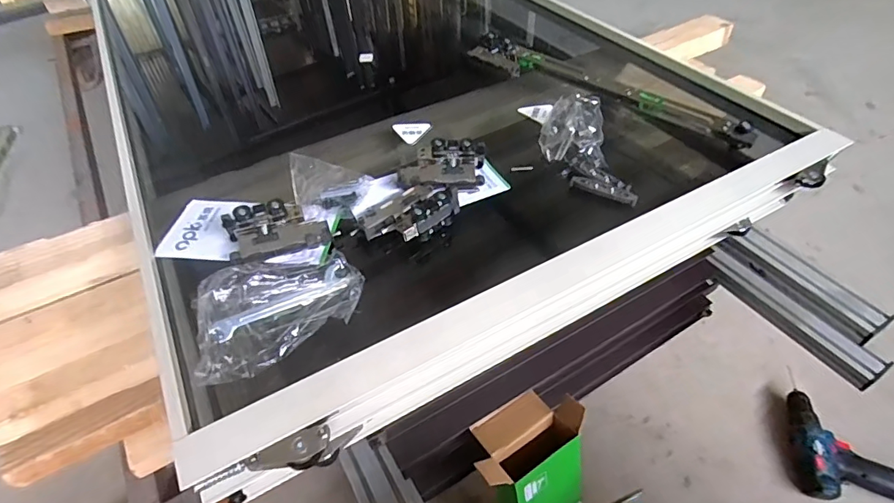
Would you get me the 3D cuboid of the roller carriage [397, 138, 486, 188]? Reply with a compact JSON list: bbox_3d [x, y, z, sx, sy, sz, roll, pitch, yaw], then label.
[{"bbox_3d":[-0.005,-0.091,0.498,0.087,0.024,0.053,-3,47,0],"label":"roller carriage"}]

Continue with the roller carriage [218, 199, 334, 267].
[{"bbox_3d":[-0.155,-0.021,0.440,0.085,0.026,0.051,-19,49,-15],"label":"roller carriage"}]

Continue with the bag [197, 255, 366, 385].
[{"bbox_3d":[-0.135,0.040,0.381,0.132,0.023,0.089,-28,52,-22],"label":"bag"}]

